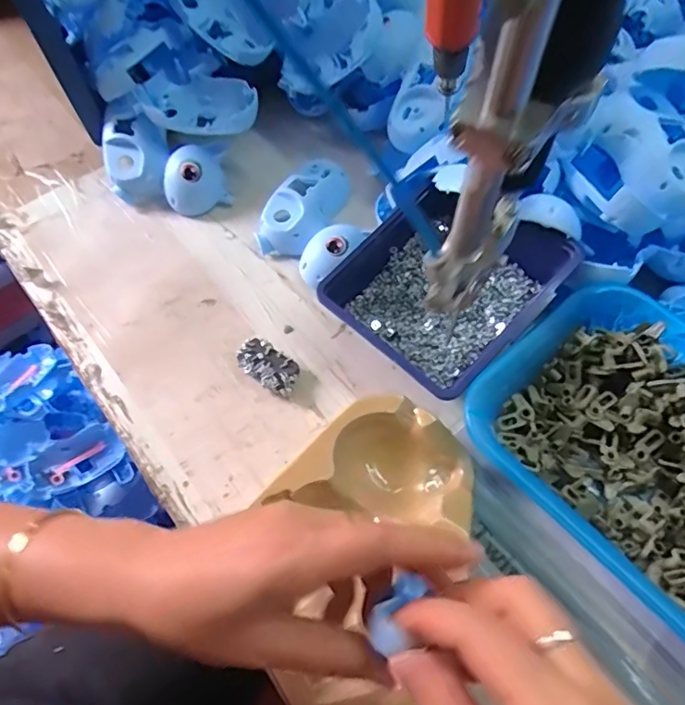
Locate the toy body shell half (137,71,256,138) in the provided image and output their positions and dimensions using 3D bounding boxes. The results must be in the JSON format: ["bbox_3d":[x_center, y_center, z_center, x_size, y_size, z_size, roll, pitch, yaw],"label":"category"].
[{"bbox_3d":[-0.146,-0.251,0.540,0.126,0.035,0.058,13,62,10],"label":"toy body shell half"}]

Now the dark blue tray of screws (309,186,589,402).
[{"bbox_3d":[0.084,-0.048,0.443,0.160,0.070,0.142,-40,66,-18],"label":"dark blue tray of screws"}]

